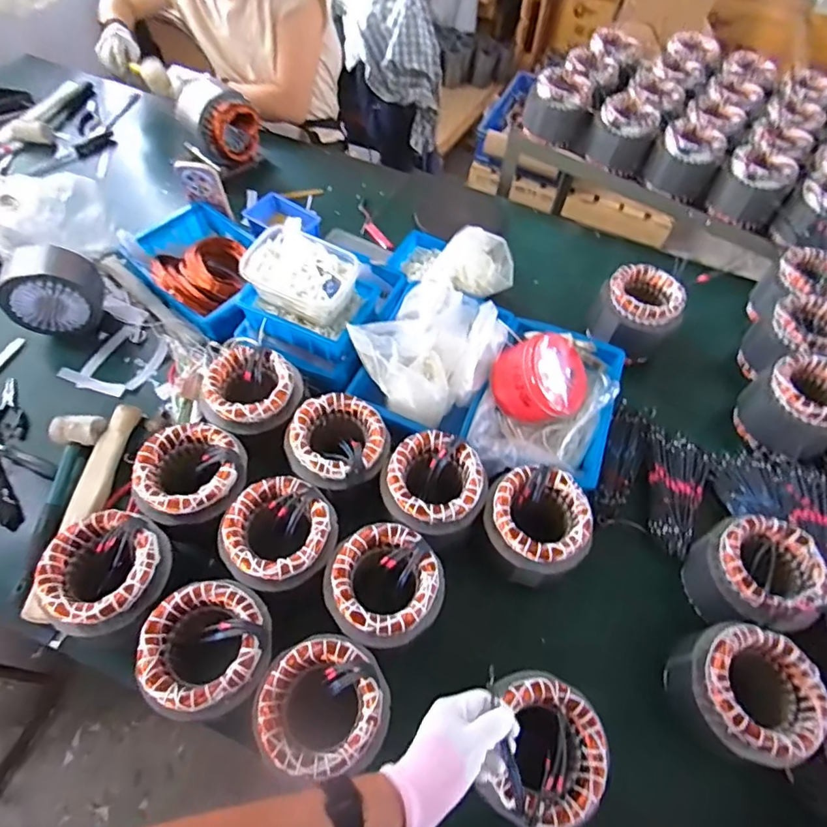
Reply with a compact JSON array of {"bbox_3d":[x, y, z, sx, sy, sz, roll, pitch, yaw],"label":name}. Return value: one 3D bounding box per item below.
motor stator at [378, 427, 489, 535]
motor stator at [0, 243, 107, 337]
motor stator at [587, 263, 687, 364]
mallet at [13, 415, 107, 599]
[{"bbox_3d":[0.028,0.100,0.741,0.142,0.059,0.130,20,58,9],"label":"motor stator"},{"bbox_3d":[-0.649,-0.224,0.941,0.138,0.136,0.111,-12,59,-11],"label":"motor stator"},{"bbox_3d":[0.412,-0.184,0.969,0.140,0.119,0.146,2,57,-2],"label":"motor stator"},{"bbox_3d":[-0.540,0.122,0.781,0.082,0.051,0.260,5,57,0],"label":"mallet"}]

